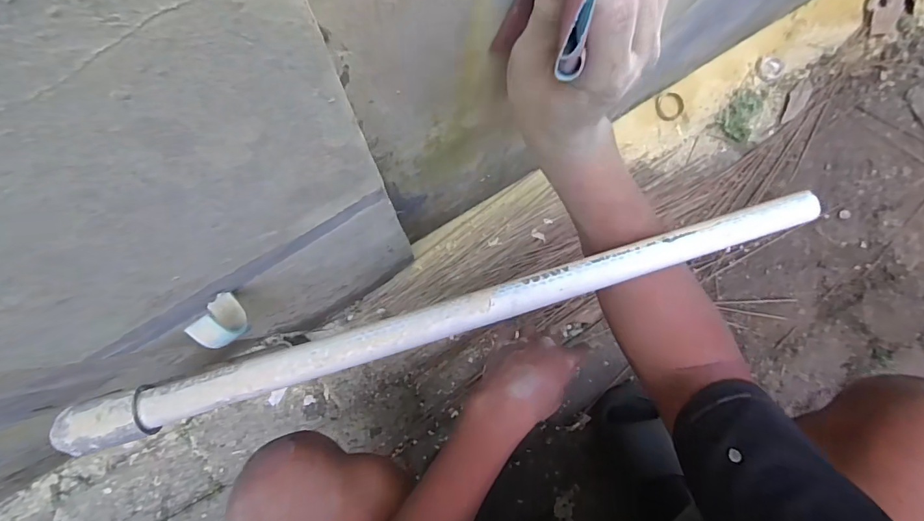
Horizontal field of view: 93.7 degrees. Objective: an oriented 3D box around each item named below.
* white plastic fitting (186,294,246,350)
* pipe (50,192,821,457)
[{"bbox_3d":[-0.147,0.035,0.260,0.020,0.030,0.032,-23,84,-6],"label":"white plastic fitting"},{"bbox_3d":[0.011,0.029,0.259,0.458,0.021,0.023,-16,84,-6],"label":"pipe"}]

